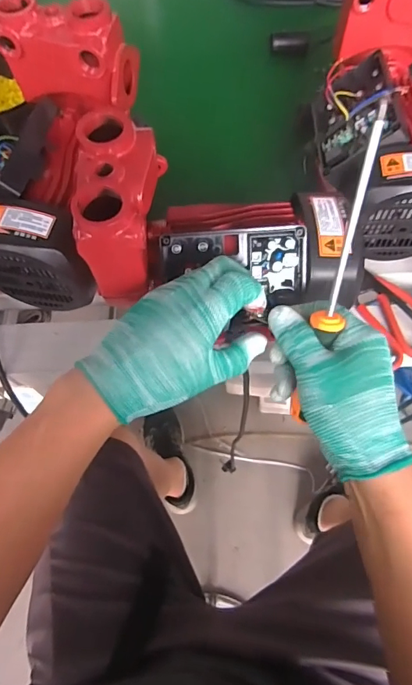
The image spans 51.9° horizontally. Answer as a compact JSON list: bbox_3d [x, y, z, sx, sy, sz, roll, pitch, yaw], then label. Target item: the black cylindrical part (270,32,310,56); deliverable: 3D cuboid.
[{"bbox_3d":[0.131,-0.465,0.664,0.060,0.022,0.023,14,67,8],"label":"black cylindrical part"}]

